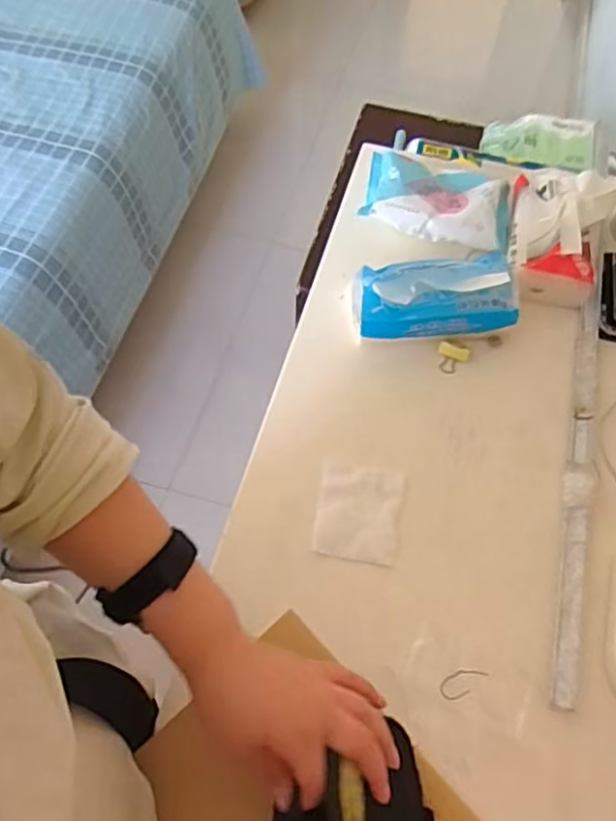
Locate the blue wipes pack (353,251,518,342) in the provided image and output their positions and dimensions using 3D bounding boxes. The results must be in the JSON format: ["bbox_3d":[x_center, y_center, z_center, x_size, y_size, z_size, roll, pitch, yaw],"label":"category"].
[{"bbox_3d":[0.136,-0.124,0.702,0.171,0.061,0.096,-4,61,-4],"label":"blue wipes pack"}]

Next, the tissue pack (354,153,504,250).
[{"bbox_3d":[0.156,-0.258,0.773,0.174,0.042,0.102,15,61,7],"label":"tissue pack"}]

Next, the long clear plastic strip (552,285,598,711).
[{"bbox_3d":[0.264,0.060,0.617,0.026,0.012,0.422,14,61,7],"label":"long clear plastic strip"}]

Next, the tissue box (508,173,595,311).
[{"bbox_3d":[0.284,-0.211,0.744,0.094,0.055,0.177,11,61,5],"label":"tissue box"}]

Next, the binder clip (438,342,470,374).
[{"bbox_3d":[0.157,-0.057,0.693,0.033,0.015,0.029,13,61,6],"label":"binder clip"}]

